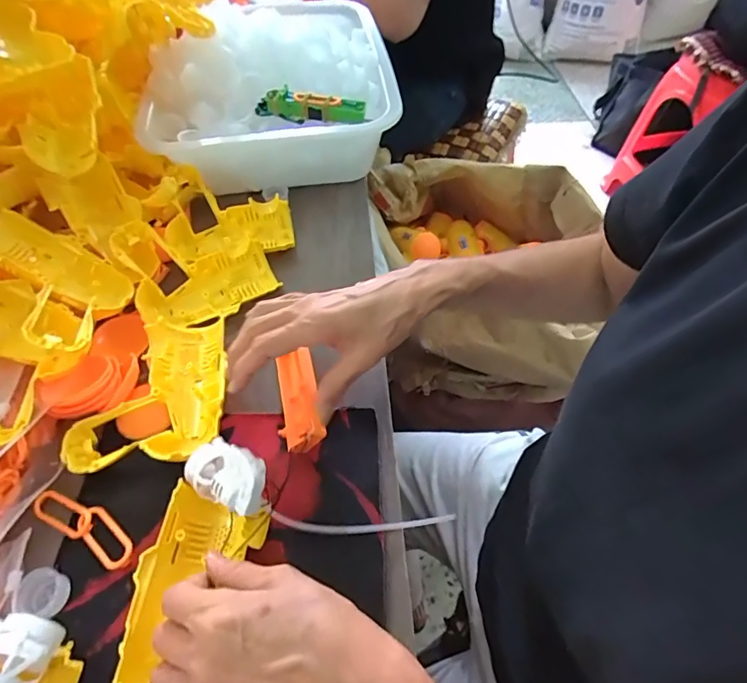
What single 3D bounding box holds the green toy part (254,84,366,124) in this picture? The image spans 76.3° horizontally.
[{"bbox_3d":[-0.073,-0.272,0.549,0.121,0.025,0.036,8,54,7],"label":"green toy part"}]

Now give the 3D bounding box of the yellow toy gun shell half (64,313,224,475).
[{"bbox_3d":[-0.189,0.038,0.406,0.124,0.037,0.129,-11,54,-7],"label":"yellow toy gun shell half"}]

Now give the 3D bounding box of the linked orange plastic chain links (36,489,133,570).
[{"bbox_3d":[-0.215,0.135,0.355,0.094,0.008,0.027,23,57,18],"label":"linked orange plastic chain links"}]

